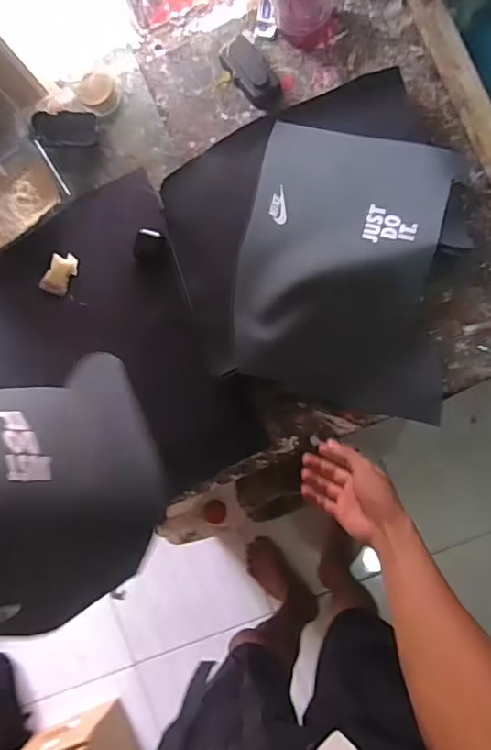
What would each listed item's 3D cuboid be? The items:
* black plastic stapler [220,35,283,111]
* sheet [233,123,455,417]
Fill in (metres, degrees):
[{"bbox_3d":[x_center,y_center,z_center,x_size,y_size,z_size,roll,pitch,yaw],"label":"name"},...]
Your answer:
[{"bbox_3d":[0.010,-0.443,0.777,0.055,0.024,0.124,-31,82,6],"label":"black plastic stapler"},{"bbox_3d":[0.141,-0.145,0.726,0.282,0.058,0.366,8,88,9],"label":"sheet"}]

